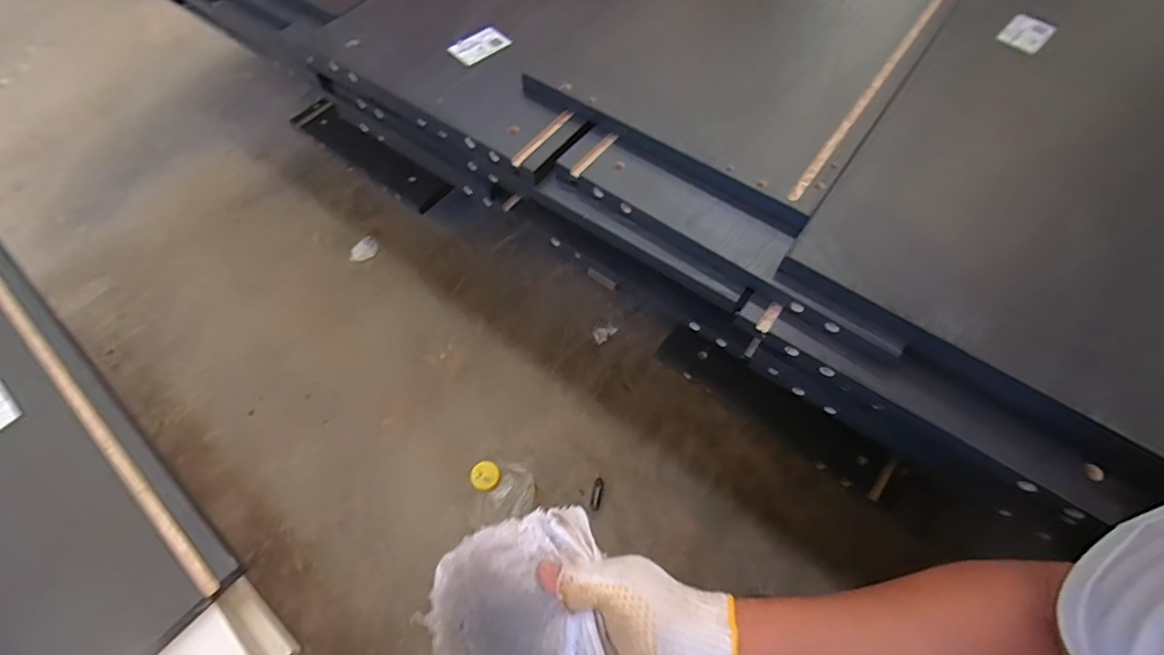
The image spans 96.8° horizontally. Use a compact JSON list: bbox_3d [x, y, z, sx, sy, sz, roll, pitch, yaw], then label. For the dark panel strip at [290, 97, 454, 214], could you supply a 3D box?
[{"bbox_3d":[-0.347,-0.287,0.854,0.310,0.027,0.066,33,66,18],"label":"dark panel strip"}]

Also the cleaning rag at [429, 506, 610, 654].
[{"bbox_3d":[-0.046,0.228,0.395,0.159,0.053,0.154,-27,79,17],"label":"cleaning rag"}]

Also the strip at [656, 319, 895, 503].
[{"bbox_3d":[0.236,0.103,0.660,0.299,0.074,0.044,34,66,18],"label":"strip"}]

